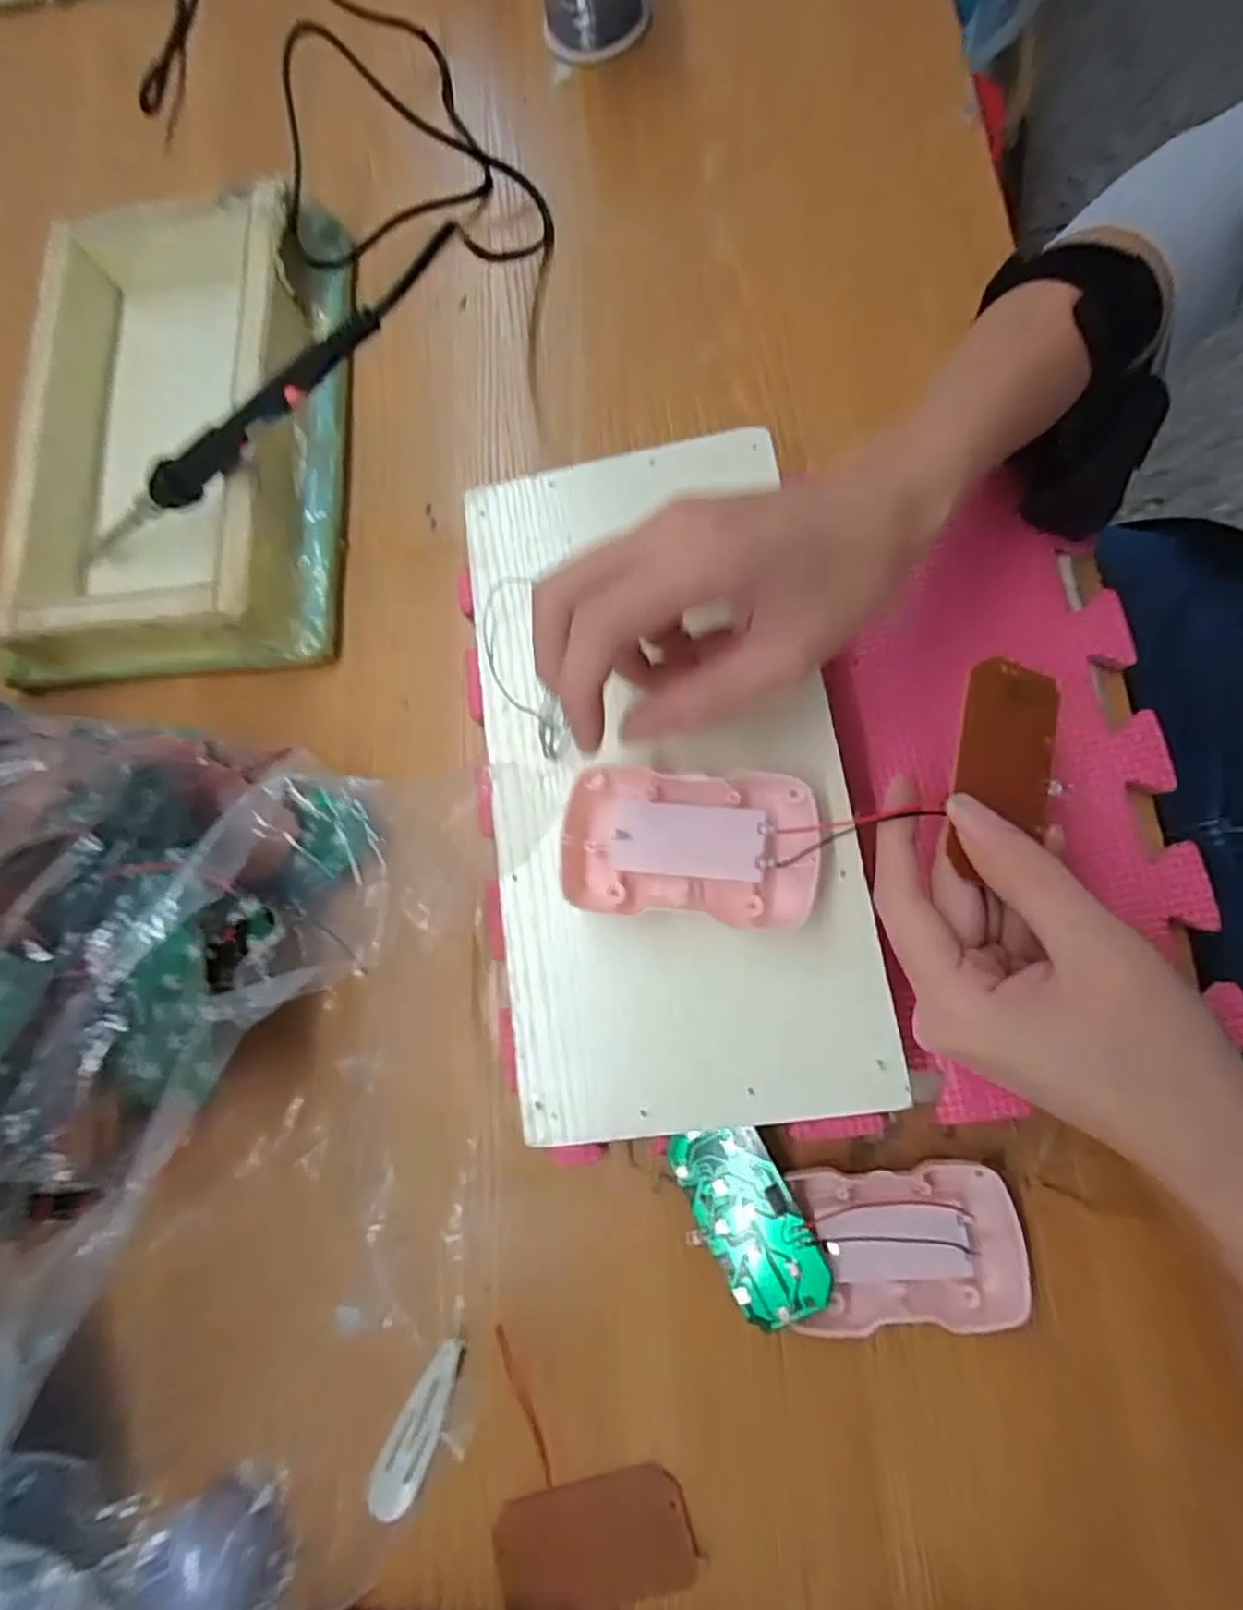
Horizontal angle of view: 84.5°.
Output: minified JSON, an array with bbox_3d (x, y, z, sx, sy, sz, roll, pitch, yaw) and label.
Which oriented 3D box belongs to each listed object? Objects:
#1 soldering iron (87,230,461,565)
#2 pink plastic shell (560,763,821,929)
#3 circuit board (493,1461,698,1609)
[{"bbox_3d":[-0.168,-0.174,0.308,0.237,0.017,0.019,-22,74,22],"label":"soldering iron"},{"bbox_3d":[0.024,0.015,0.248,0.087,0.025,0.052,5,79,8],"label":"pink plastic shell"},{"bbox_3d":[-0.011,0.279,0.259,0.072,0.008,0.039,-14,67,-4],"label":"circuit board"}]

